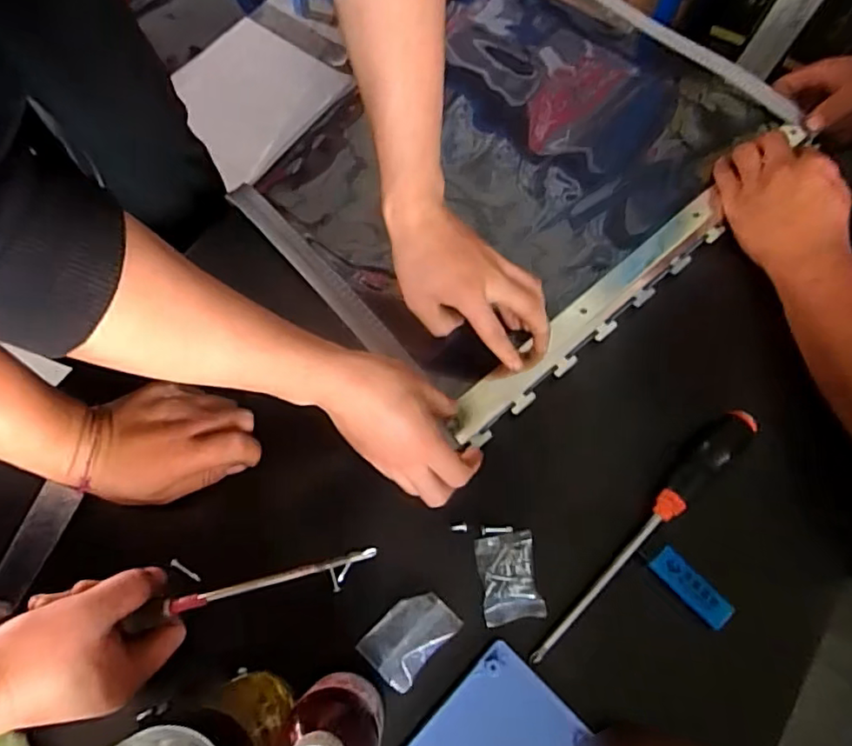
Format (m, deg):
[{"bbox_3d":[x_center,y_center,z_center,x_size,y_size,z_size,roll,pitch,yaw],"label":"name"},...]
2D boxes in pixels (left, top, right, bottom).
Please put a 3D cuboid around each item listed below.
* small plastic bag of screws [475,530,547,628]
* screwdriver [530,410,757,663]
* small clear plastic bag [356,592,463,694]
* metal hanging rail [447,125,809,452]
[{"bbox_3d":[0.062,0.152,0.422,0.044,0.009,0.061,-6,71,-5],"label":"small plastic bag of screws"},{"bbox_3d":[0.164,0.116,0.427,0.245,0.026,0.027,-41,77,-15],"label":"screwdriver"},{"bbox_3d":[-0.012,0.191,0.411,0.044,0.010,0.066,44,74,12],"label":"small clear plastic bag"},{"bbox_3d":[0.201,-0.094,0.513,0.466,0.015,0.040,-39,76,-14],"label":"metal hanging rail"}]

